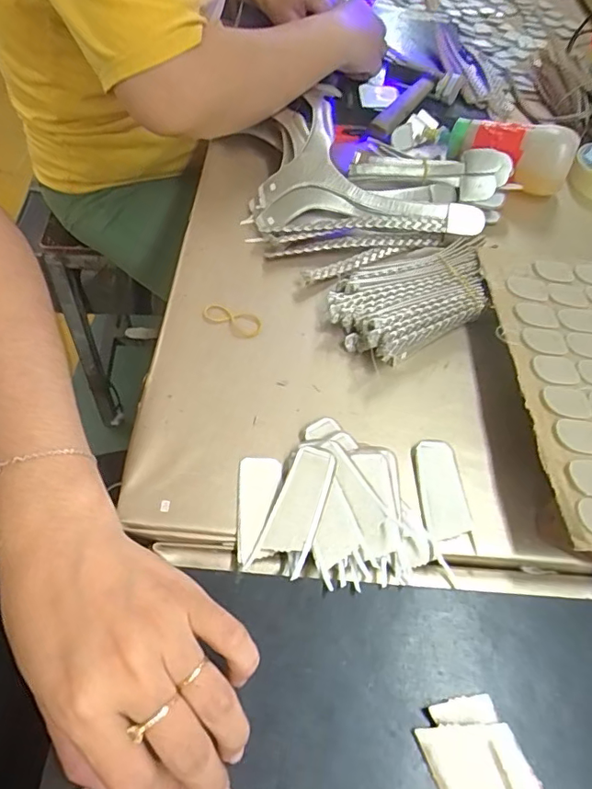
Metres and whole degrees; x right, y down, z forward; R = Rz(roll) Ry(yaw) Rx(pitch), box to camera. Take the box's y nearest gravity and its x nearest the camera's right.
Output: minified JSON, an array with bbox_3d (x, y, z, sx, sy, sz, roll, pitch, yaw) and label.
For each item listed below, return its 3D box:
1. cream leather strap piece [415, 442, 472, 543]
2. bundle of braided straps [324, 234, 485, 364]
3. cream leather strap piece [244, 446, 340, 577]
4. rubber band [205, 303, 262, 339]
[{"bbox_3d":[0.100,0.064,0.354,0.030,0.009,0.066,1,56,-7],"label":"cream leather strap piece"},{"bbox_3d":[0.105,-0.086,0.438,0.155,0.023,0.079,-25,63,-22],"label":"bundle of braided straps"},{"bbox_3d":[0.001,0.070,0.322,0.032,0.009,0.080,23,56,8],"label":"cream leather strap piece"},{"bbox_3d":[-0.053,-0.060,0.427,0.050,0.004,0.027,17,58,4],"label":"rubber band"}]

